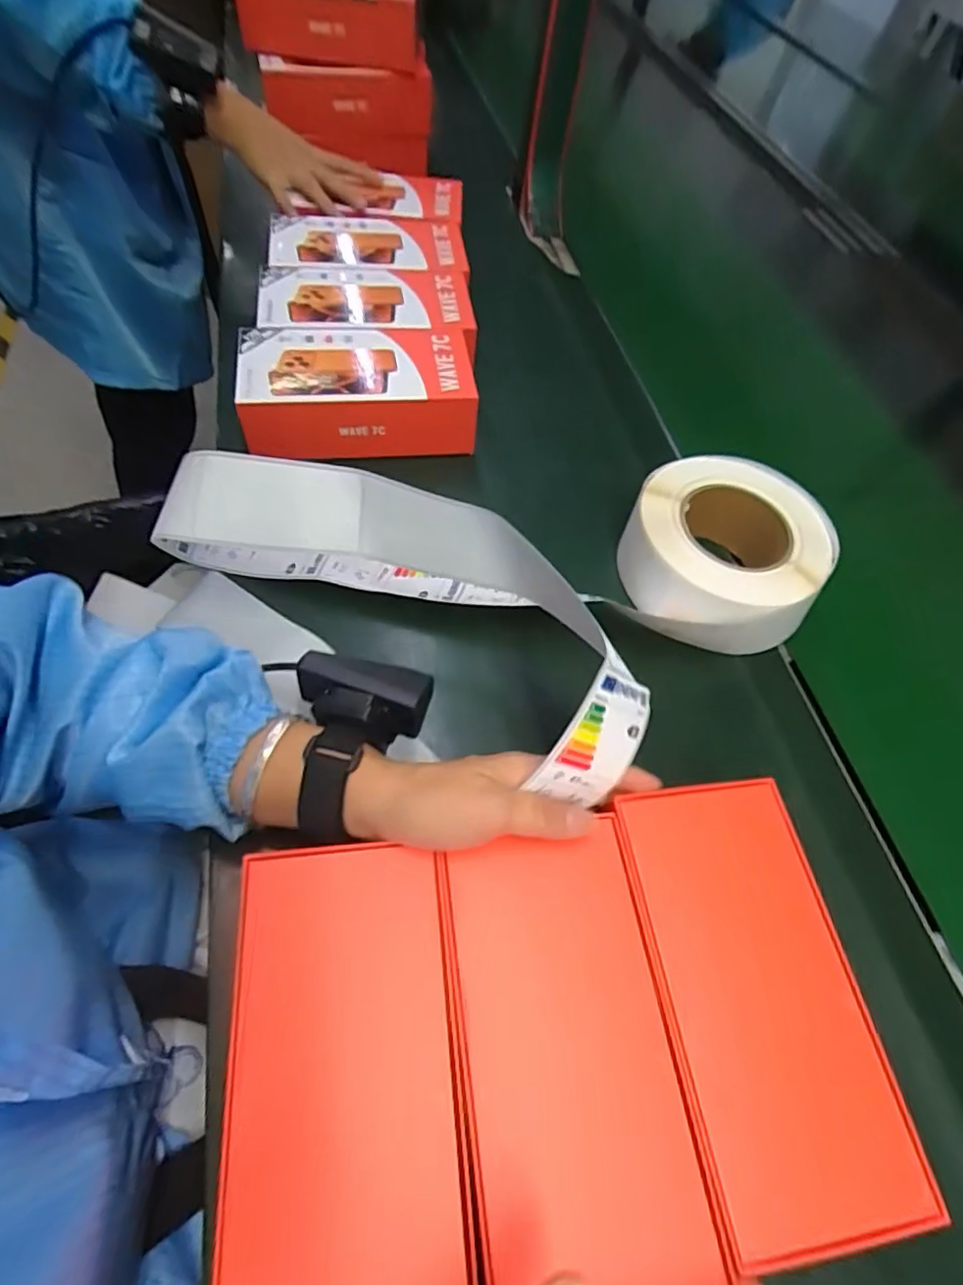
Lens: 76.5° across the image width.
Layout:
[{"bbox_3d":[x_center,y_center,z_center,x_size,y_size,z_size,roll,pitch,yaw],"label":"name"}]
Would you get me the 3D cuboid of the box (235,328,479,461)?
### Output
[{"bbox_3d":[-0.100,-0.204,0.499,0.180,0.058,0.094,-4,59,-12],"label":"box"}]

